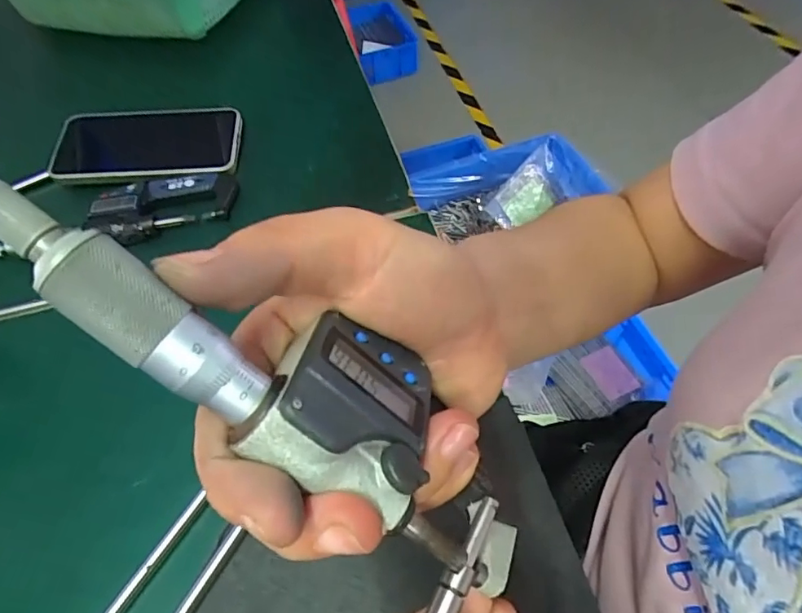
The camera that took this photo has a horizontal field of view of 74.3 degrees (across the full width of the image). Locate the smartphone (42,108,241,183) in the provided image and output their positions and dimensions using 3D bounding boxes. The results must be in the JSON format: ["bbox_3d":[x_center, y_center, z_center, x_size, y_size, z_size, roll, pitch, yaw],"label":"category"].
[{"bbox_3d":[-0.220,-0.140,0.455,0.155,0.012,0.078,-2,64,0],"label":"smartphone"}]

